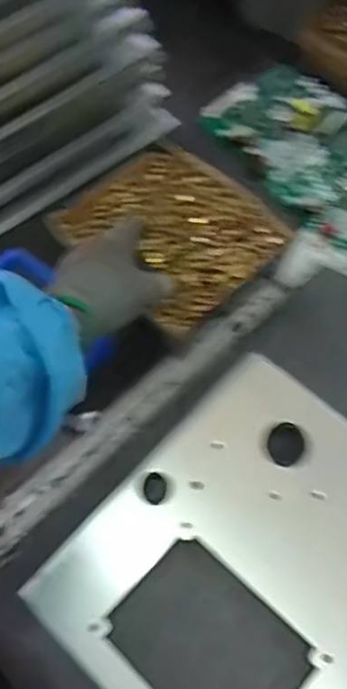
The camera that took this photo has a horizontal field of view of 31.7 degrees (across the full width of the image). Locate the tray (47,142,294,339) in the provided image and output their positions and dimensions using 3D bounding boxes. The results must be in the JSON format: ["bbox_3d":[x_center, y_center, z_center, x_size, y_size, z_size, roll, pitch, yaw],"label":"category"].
[{"bbox_3d":[-0.001,-0.118,0.659,0.185,0.036,0.198,-41,67,-19],"label":"tray"}]

